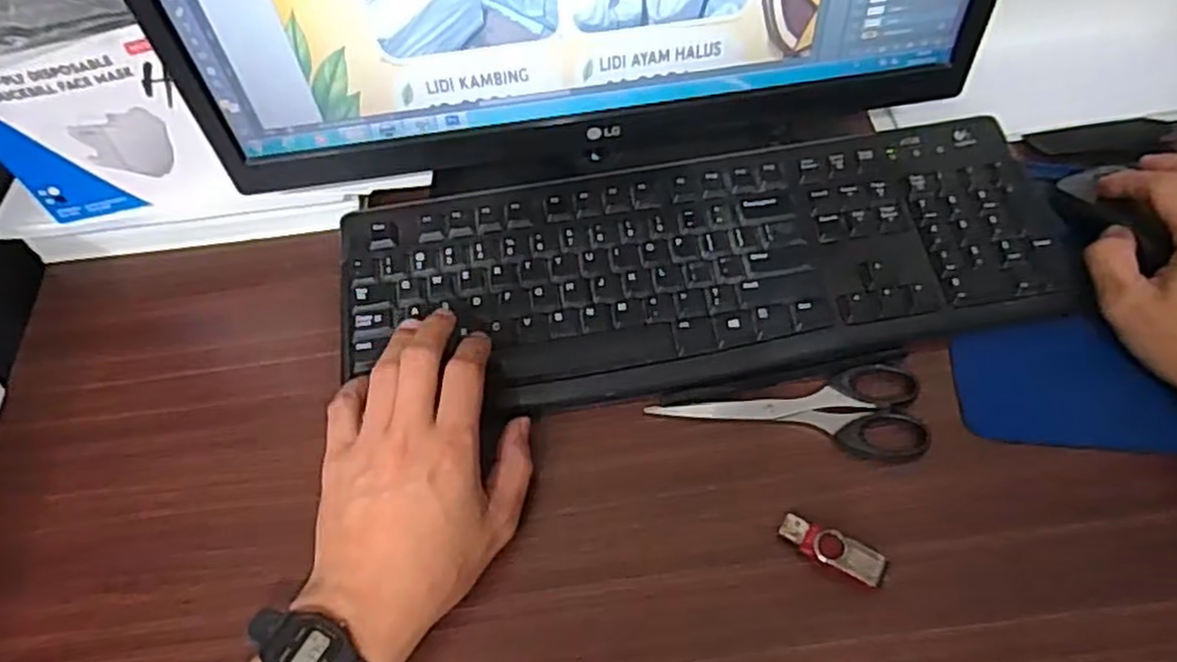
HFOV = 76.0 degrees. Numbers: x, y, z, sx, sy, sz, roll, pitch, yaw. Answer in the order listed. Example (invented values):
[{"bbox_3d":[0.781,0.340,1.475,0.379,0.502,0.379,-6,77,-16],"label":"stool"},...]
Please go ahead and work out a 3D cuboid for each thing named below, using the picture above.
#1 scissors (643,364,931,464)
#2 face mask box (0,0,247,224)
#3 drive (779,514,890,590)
[{"bbox_3d":[0.112,0.048,0.428,0.150,0.008,0.056,-2,65,2],"label":"scissors"},{"bbox_3d":[-0.291,-0.155,0.432,0.115,0.169,0.105,-7,65,0],"label":"face mask box"},{"bbox_3d":[0.124,0.111,0.383,0.052,0.010,0.018,27,69,14],"label":"drive"}]

